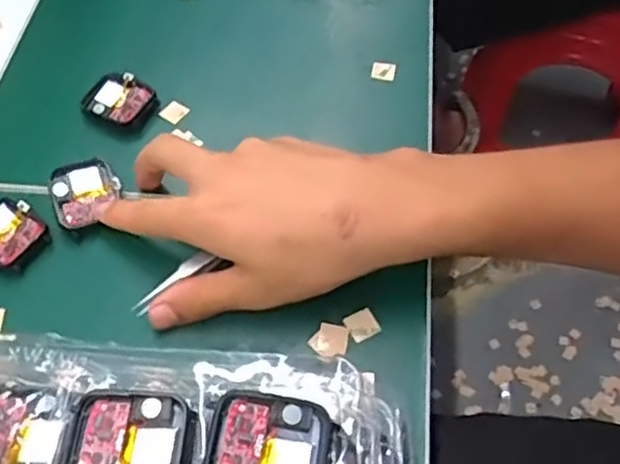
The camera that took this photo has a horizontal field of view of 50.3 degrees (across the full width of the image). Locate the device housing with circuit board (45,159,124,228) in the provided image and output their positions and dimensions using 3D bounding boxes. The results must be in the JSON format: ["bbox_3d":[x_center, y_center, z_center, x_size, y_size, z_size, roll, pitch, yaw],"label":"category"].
[{"bbox_3d":[-0.134,-0.025,0.391,0.039,0.011,0.041,-31,61,-16],"label":"device housing with circuit board"}]

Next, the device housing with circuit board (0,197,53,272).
[{"bbox_3d":[-0.175,0.001,0.382,0.045,0.008,0.036,25,62,18],"label":"device housing with circuit board"}]

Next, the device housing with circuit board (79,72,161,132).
[{"bbox_3d":[-0.125,-0.085,0.438,0.047,0.014,0.036,24,61,17],"label":"device housing with circuit board"}]

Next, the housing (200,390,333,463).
[{"bbox_3d":[-0.015,0.079,0.242,0.043,0.011,0.037,9,58,9],"label":"housing"}]

